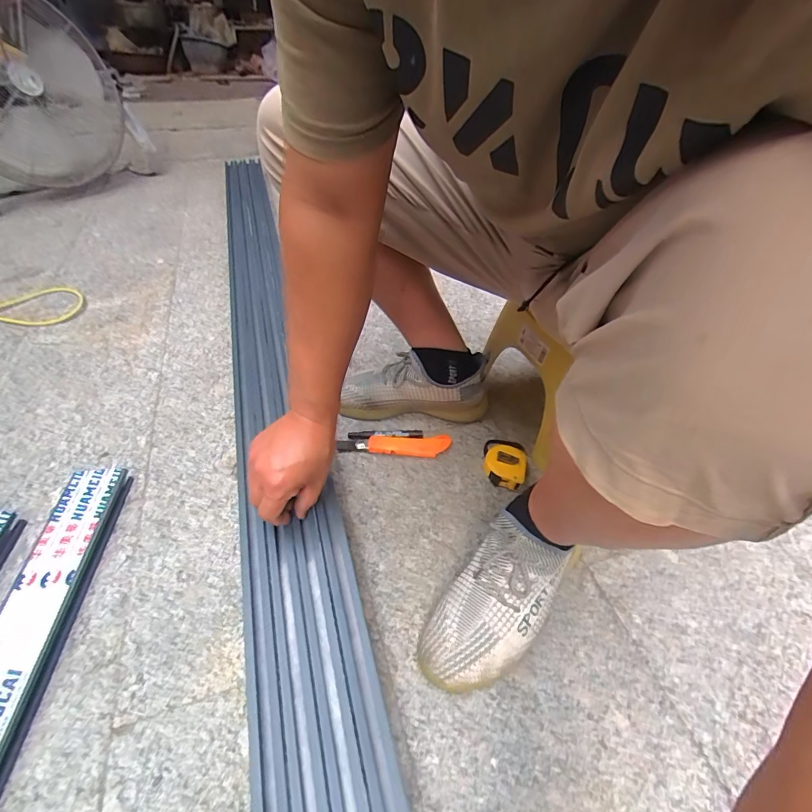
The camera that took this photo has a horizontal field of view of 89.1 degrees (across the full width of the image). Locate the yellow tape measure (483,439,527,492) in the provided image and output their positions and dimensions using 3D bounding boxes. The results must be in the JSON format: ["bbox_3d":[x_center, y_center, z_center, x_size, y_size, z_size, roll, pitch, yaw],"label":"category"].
[{"bbox_3d":[0.164,0.091,0.686,0.065,0.035,0.098,9,47,7],"label":"yellow tape measure"}]

